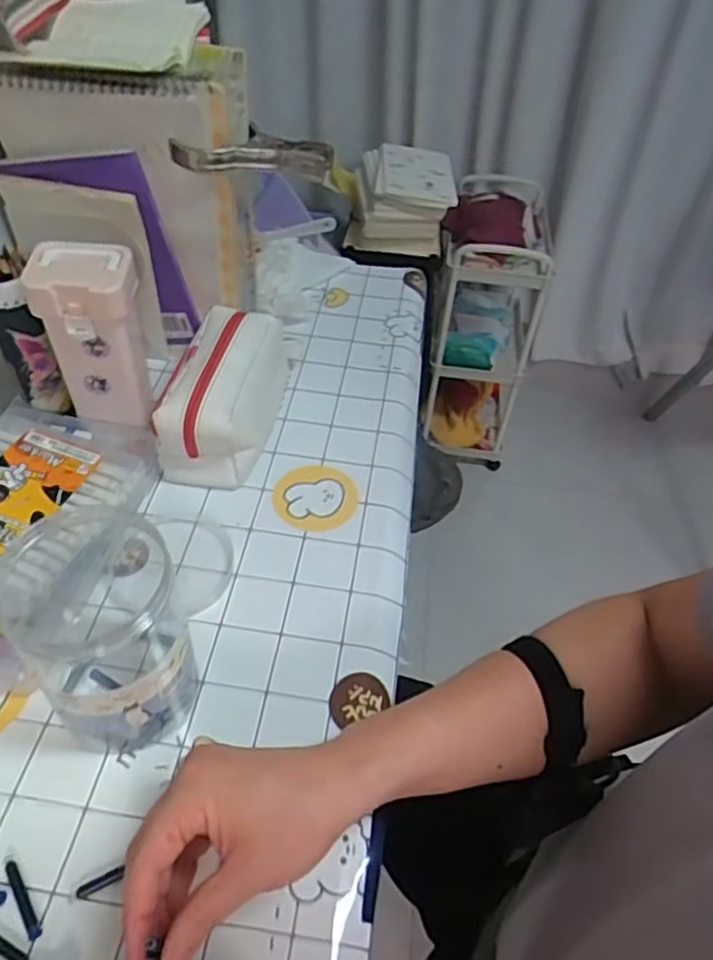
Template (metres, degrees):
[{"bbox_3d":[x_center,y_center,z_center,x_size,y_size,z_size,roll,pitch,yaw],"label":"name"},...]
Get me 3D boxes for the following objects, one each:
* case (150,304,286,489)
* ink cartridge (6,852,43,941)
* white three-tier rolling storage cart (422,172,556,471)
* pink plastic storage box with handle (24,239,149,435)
[{"bbox_3d":[-0.126,-0.090,0.655,0.094,0.091,0.186,5,47,-1],"label":"case"},{"bbox_3d":[-0.199,0.246,0.399,0.008,0.005,0.051,-25,54,-26],"label":"ink cartridge"},{"bbox_3d":[0.302,-0.369,1.612,0.240,0.570,0.388,14,48,8],"label":"white three-tier rolling storage cart"},{"bbox_3d":[-0.232,-0.124,0.606,0.082,0.158,0.063,1,47,-4],"label":"pink plastic storage box with handle"}]

